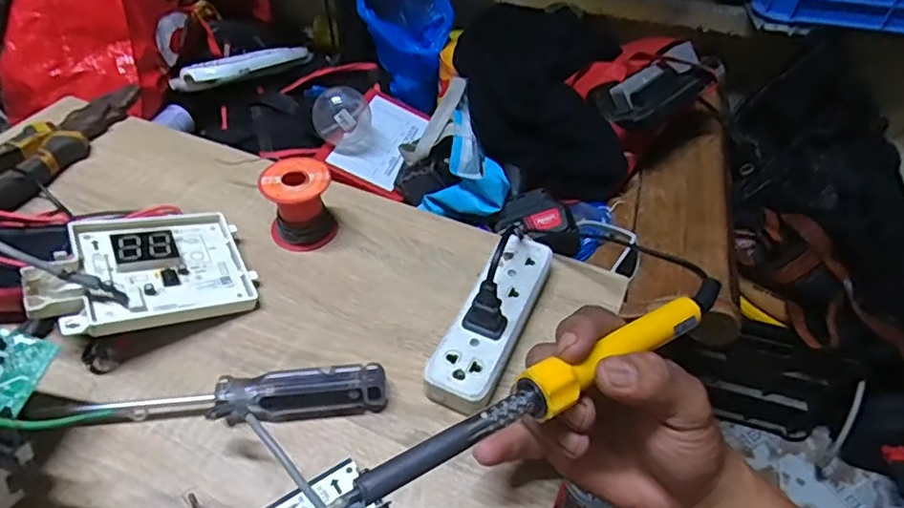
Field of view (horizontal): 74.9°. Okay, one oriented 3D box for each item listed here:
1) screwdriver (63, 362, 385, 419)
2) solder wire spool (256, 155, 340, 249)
[{"bbox_3d":[-0.138,0.091,0.369,0.192,0.025,0.024,-4,47,-6],"label":"screwdriver"},{"bbox_3d":[-0.122,-0.039,0.472,0.051,0.059,0.051,1,46,-1],"label":"solder wire spool"}]

